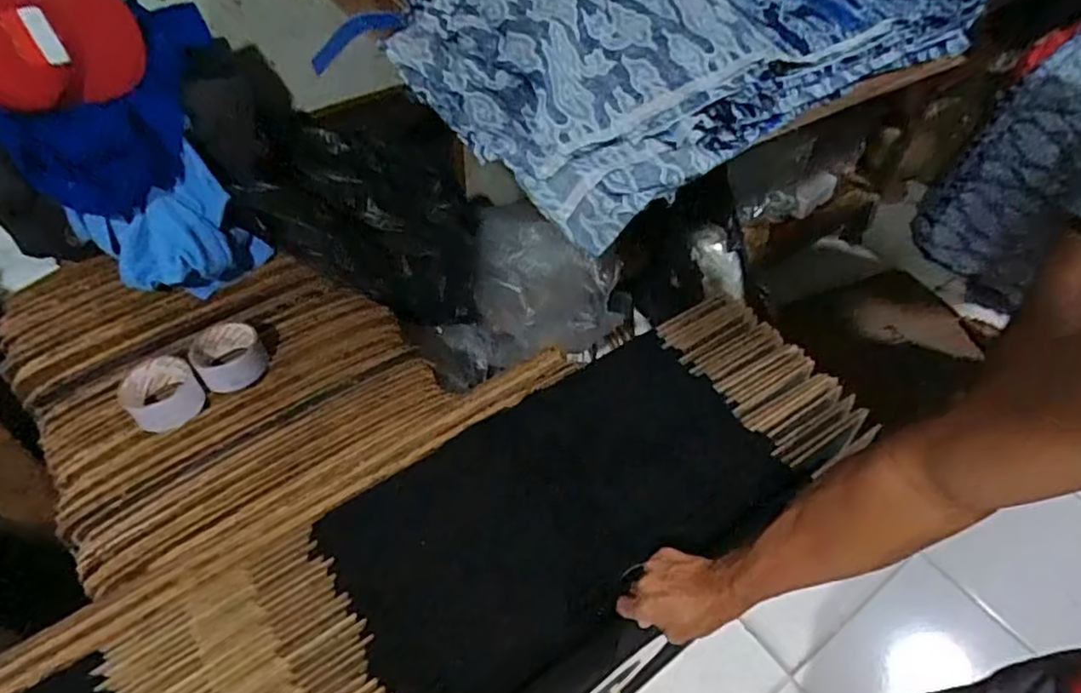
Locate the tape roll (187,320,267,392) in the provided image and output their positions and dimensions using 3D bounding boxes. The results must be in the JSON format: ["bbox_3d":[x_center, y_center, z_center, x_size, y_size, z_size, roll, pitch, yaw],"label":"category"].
[{"bbox_3d":[-0.406,0.014,0.855,0.081,0.040,0.091,-29,58,-24],"label":"tape roll"}]

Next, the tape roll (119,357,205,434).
[{"bbox_3d":[-0.468,0.060,0.812,0.081,0.044,0.079,2,51,-2],"label":"tape roll"}]

